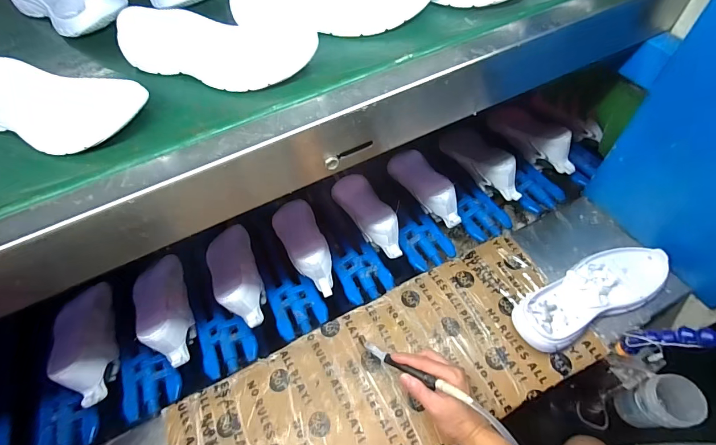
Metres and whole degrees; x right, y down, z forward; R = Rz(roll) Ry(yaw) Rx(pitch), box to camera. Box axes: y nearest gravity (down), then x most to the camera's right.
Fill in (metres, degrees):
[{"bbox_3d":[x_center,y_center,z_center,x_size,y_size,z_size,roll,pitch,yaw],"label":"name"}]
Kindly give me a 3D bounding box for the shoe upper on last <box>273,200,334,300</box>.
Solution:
[{"bbox_3d":[-0.108,0.039,0.724,0.080,0.081,0.235,-21,45,-10],"label":"shoe upper on last"}]

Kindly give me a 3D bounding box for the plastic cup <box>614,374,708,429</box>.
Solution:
[{"bbox_3d":[0.493,0.301,0.603,0.067,0.120,0.071,-2,56,3],"label":"plastic cup"}]

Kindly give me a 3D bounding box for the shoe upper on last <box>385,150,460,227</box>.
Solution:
[{"bbox_3d":[0.135,-0.080,0.765,0.072,0.094,0.218,-21,57,-9],"label":"shoe upper on last"}]

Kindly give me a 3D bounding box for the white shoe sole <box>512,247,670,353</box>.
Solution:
[{"bbox_3d":[0.382,0.116,0.598,0.287,0.045,0.099,-25,58,-12],"label":"white shoe sole"}]

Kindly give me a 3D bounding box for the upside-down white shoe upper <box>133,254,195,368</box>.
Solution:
[{"bbox_3d":[-0.356,0.150,0.661,0.075,0.087,0.226,-23,58,-11],"label":"upside-down white shoe upper"}]

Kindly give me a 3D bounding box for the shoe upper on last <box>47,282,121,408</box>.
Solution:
[{"bbox_3d":[-0.482,0.212,0.636,0.073,0.077,0.203,-15,56,-5],"label":"shoe upper on last"}]

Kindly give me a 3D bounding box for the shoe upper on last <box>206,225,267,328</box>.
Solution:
[{"bbox_3d":[-0.226,0.093,0.682,0.077,0.096,0.223,-20,57,-9],"label":"shoe upper on last"}]

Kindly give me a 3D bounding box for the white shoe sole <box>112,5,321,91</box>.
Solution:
[{"bbox_3d":[-0.163,-0.212,0.421,0.219,0.038,0.114,14,58,14],"label":"white shoe sole"}]

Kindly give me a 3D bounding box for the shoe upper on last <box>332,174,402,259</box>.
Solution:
[{"bbox_3d":[0.017,-0.020,0.743,0.079,0.090,0.234,-22,57,-10],"label":"shoe upper on last"}]

